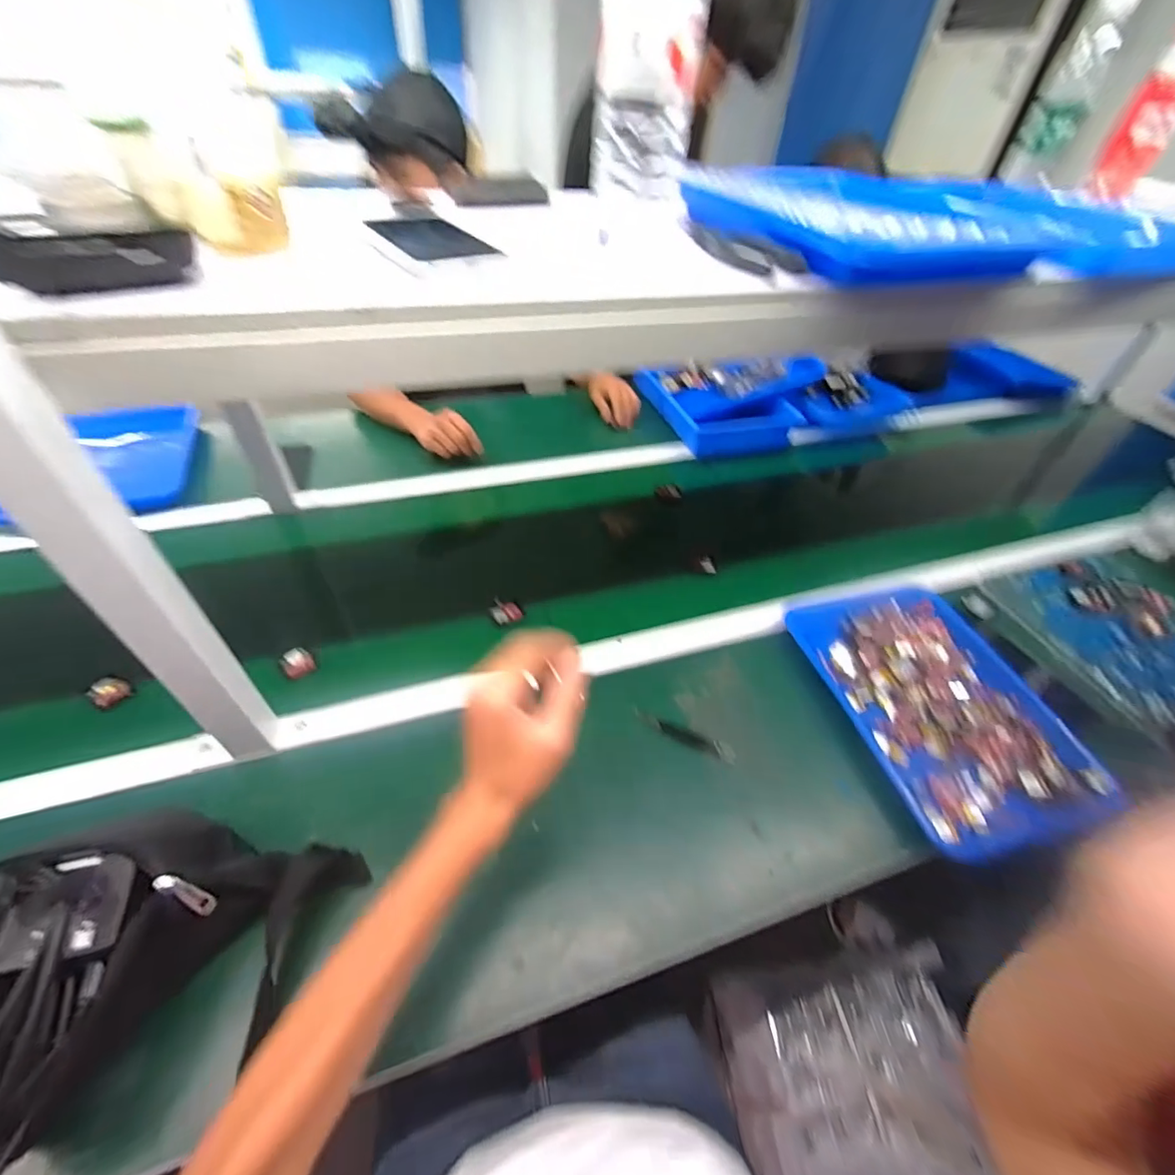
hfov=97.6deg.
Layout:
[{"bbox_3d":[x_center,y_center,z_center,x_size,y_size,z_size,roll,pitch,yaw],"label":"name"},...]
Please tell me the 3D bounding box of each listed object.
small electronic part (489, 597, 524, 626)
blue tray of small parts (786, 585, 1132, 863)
[{"bbox_3d":[-0.113,0.031,0.701,0.039,0.013,0.039,3,44,-3],"label":"small electronic part"},{"bbox_3d":[0.423,0.137,0.627,0.247,0.034,0.336,-7,46,-13],"label":"blue tray of small parts"}]

